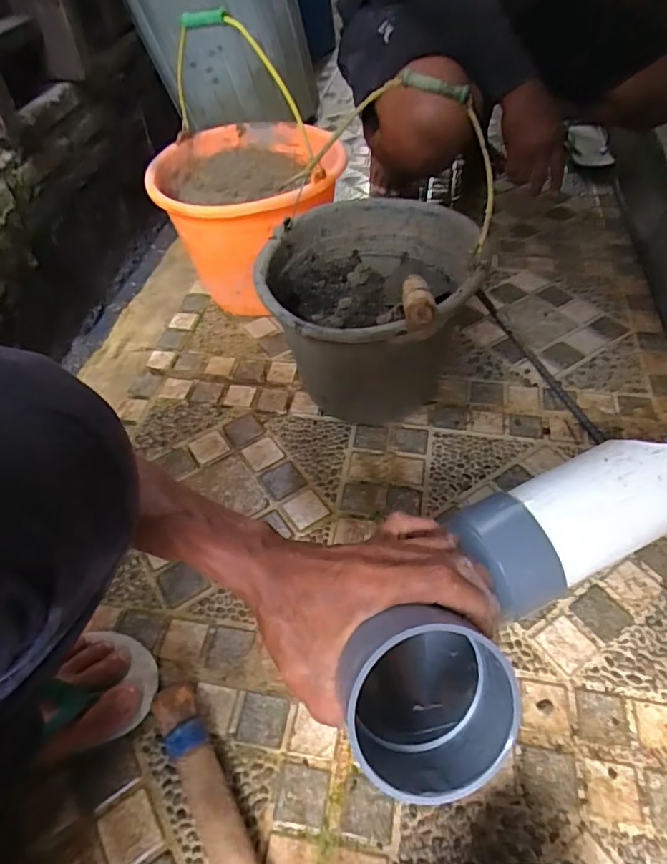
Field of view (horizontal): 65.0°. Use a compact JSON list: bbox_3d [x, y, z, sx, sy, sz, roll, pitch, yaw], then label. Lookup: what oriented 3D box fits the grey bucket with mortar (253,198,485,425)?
[{"bbox_3d":[0.049,-0.151,0.679,0.237,0.241,0.289,12,51,13],"label":"grey bucket with mortar"}]

